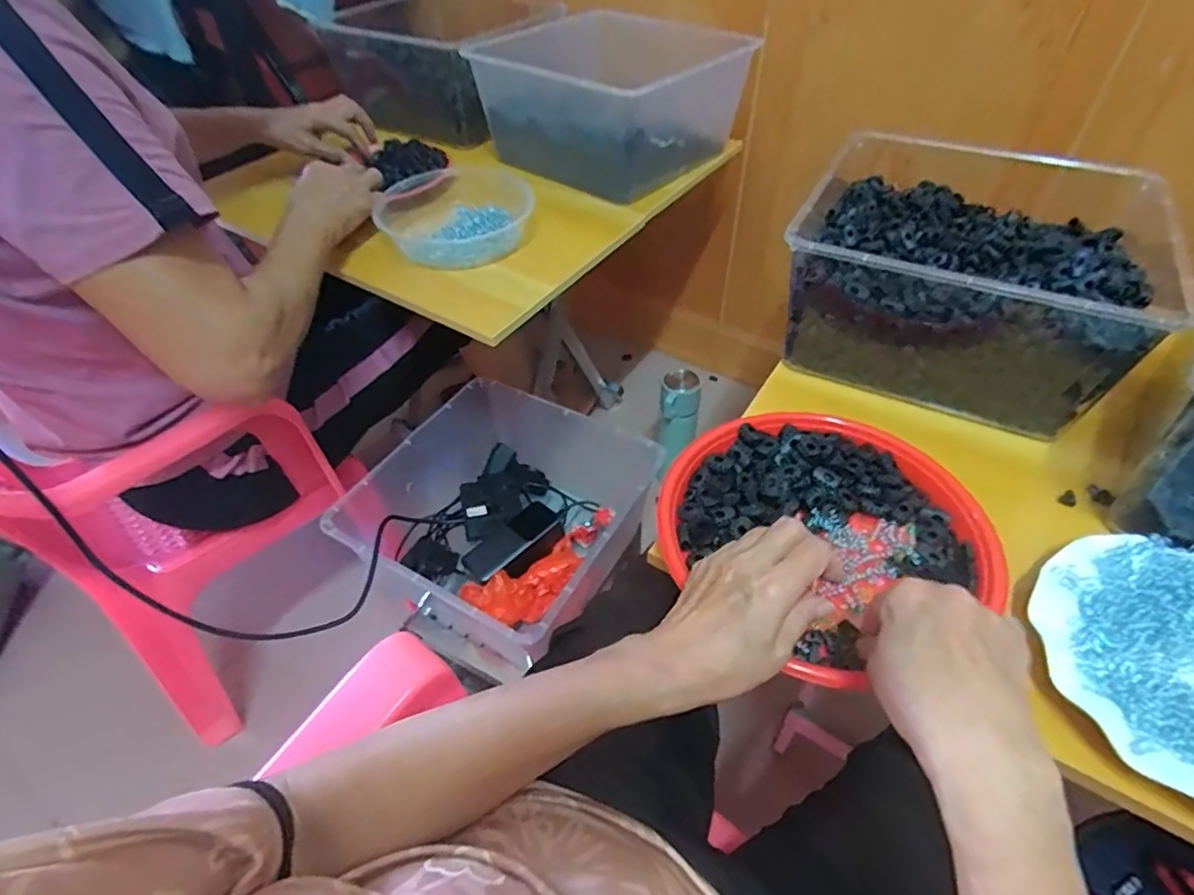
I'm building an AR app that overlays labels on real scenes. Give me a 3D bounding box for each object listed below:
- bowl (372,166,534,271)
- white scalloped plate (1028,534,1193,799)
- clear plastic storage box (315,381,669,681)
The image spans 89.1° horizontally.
[{"bbox_3d":[-0.176,-0.294,0.760,0.176,0.047,0.195,-3,47,-1],"label":"bowl"},{"bbox_3d":[0.379,0.139,0.381,0.175,0.020,0.181,-1,47,1],"label":"white scalloped plate"},{"bbox_3d":[-0.111,0.087,0.788,0.296,0.155,0.324,24,52,23],"label":"clear plastic storage box"}]

